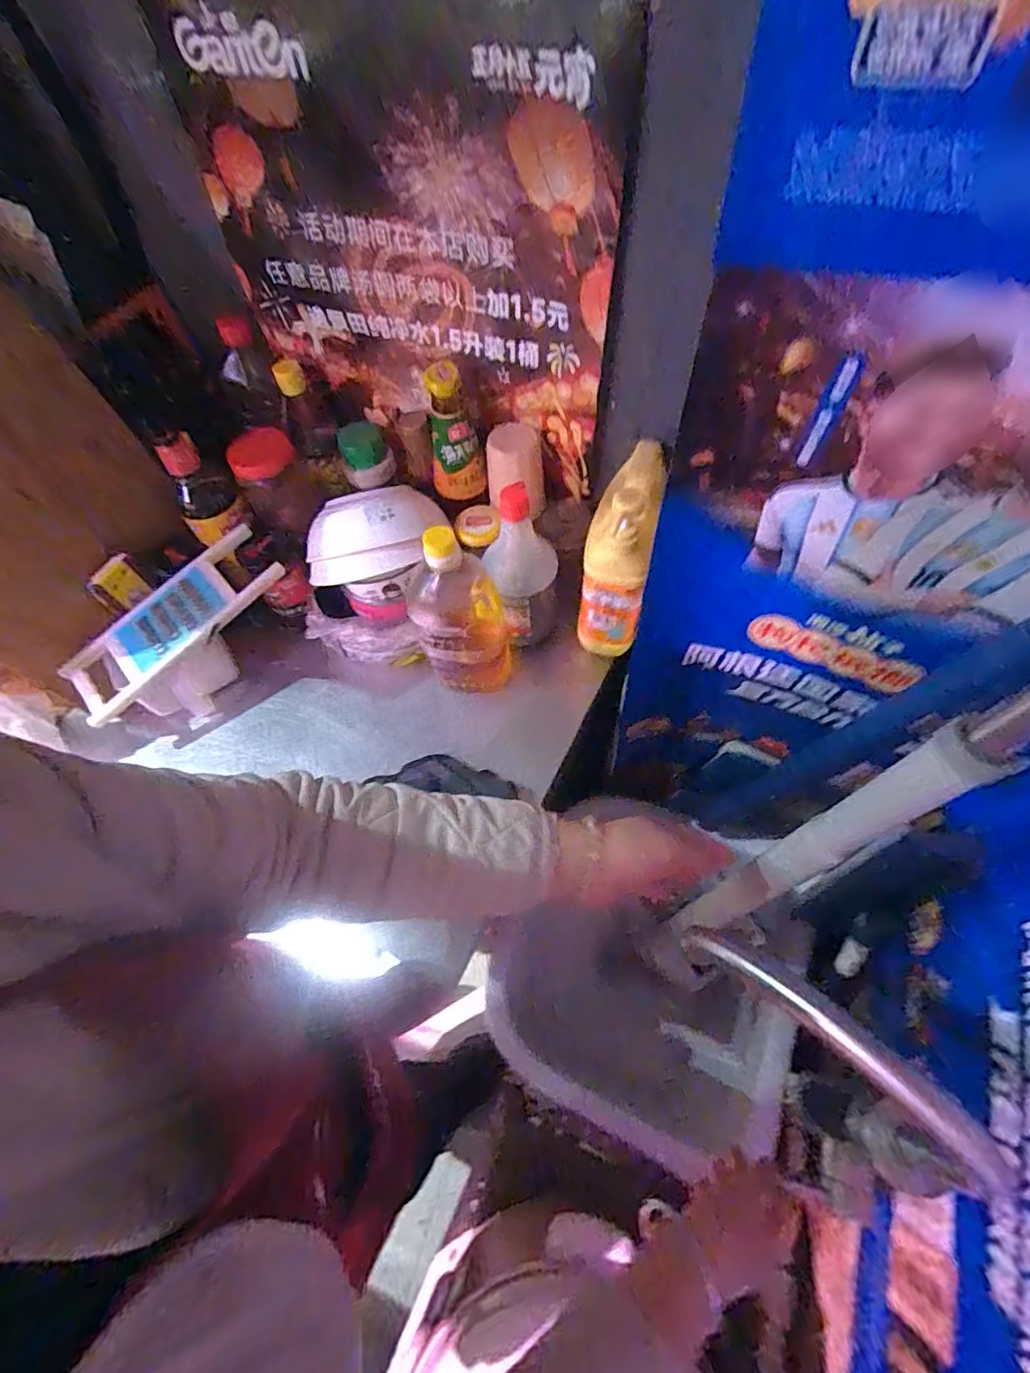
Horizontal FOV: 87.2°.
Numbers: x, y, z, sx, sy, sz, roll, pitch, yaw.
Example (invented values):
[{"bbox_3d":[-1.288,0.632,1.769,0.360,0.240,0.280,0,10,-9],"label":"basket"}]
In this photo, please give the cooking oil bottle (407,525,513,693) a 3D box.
[{"bbox_3d":[-0.064,-0.078,0.589,0.091,0.226,0.080,-21,62,-7],"label":"cooking oil bottle"}]

